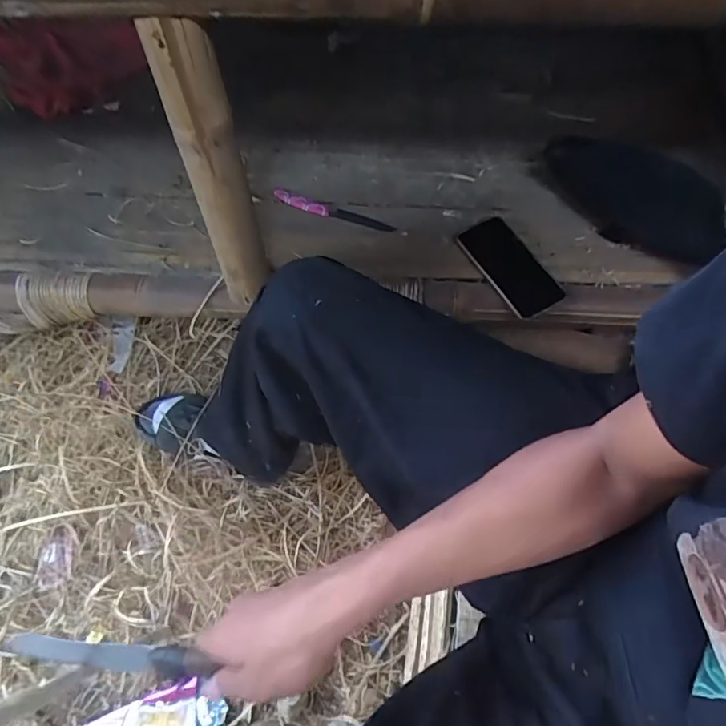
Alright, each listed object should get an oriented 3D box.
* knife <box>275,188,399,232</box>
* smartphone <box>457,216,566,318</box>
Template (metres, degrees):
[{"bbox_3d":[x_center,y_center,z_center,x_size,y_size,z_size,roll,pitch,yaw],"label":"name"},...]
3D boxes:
[{"bbox_3d":[-0.048,-0.233,0.776,0.195,0.015,0.024,18,63,6],"label":"knife"},{"bbox_3d":[0.212,-0.139,0.736,0.083,0.016,0.165,-28,68,-16],"label":"smartphone"}]

